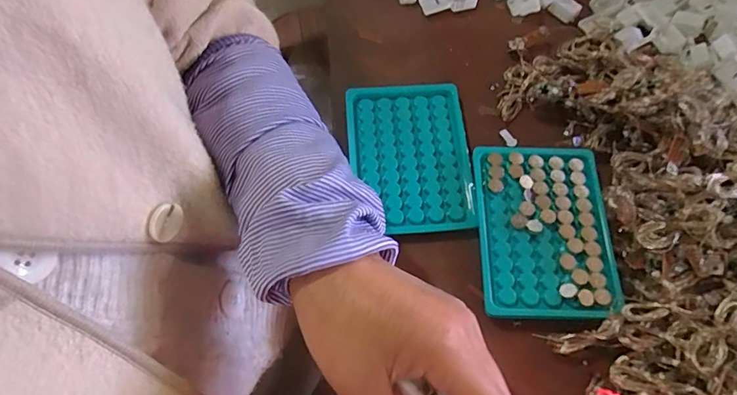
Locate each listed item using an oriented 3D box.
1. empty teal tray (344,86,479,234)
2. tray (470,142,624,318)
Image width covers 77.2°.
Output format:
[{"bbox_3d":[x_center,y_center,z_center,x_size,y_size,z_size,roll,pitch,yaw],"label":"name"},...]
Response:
[{"bbox_3d":[0.031,-0.033,0.379,0.095,0.016,0.133,-2,65,0],"label":"empty teal tray"},{"bbox_3d":[0.130,0.021,0.345,0.094,0.010,0.131,0,65,1],"label":"tray"}]

